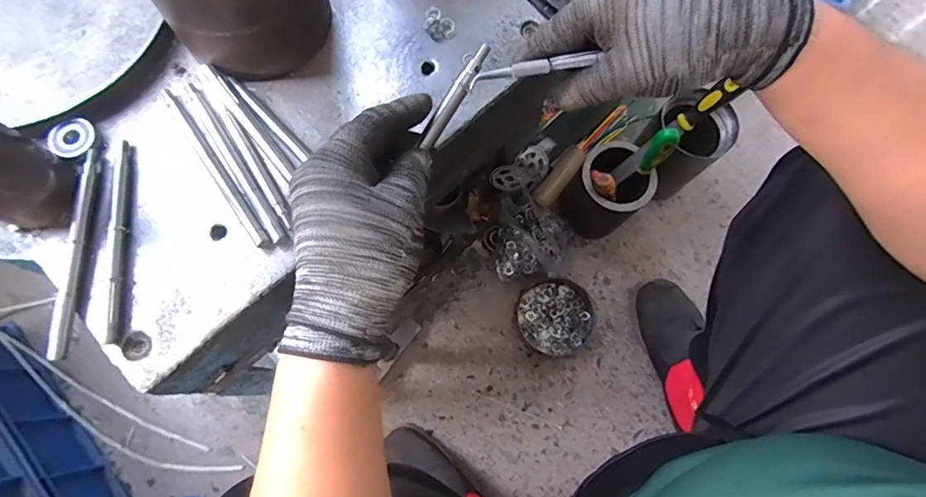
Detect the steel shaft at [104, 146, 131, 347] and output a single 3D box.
[{"bbox_3d":[-0.270,-0.010,0.386,0.010,0.007,0.162,-5,75,-3],"label":"steel shaft"}]

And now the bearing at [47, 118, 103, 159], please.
[{"bbox_3d":[-0.314,-0.089,0.399,0.034,0.011,0.034,0,75,-2],"label":"bearing"}]

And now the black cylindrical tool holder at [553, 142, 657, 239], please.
[{"bbox_3d":[0.234,-0.092,0.803,0.104,0.181,0.106,0,75,-2],"label":"black cylindrical tool holder"}]

